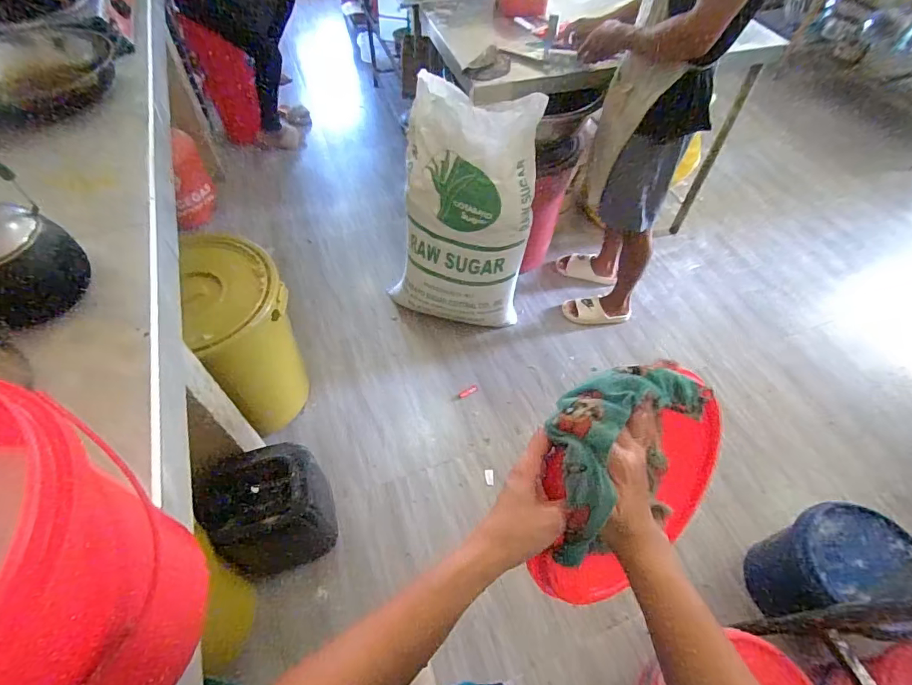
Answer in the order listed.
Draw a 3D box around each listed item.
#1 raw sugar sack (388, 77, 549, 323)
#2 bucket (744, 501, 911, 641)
[{"bbox_3d":[0.014,-0.405,1.507,0.453,0.762,0.287,10,55,4],"label":"raw sugar sack"},{"bbox_3d":[0.916,0.582,1.133,0.236,0.339,0.290,11,55,5],"label":"bucket"}]

